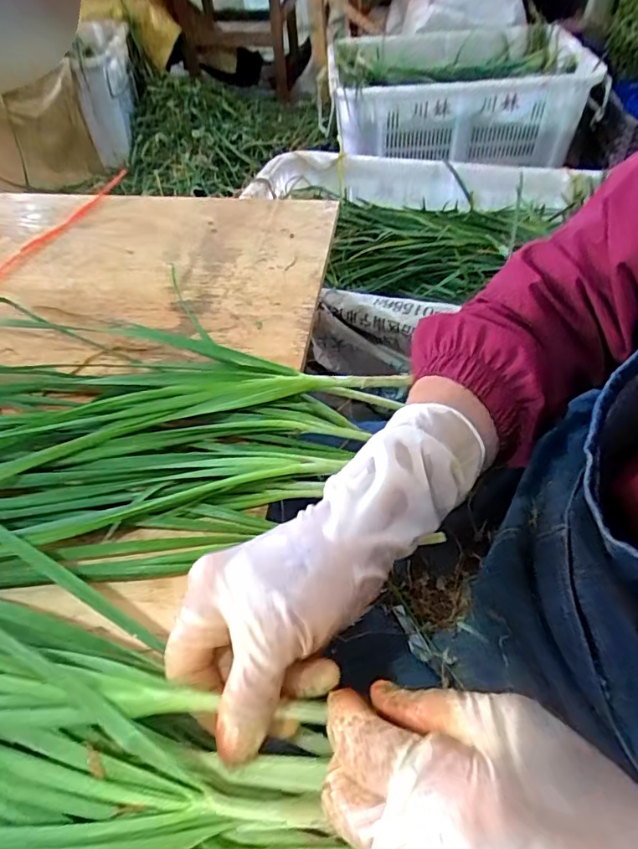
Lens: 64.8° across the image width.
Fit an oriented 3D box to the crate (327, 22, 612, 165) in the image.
[{"bbox_3d":[0.337,-0.837,1.281,0.582,0.194,0.371,-5,49,0],"label":"crate"}]

